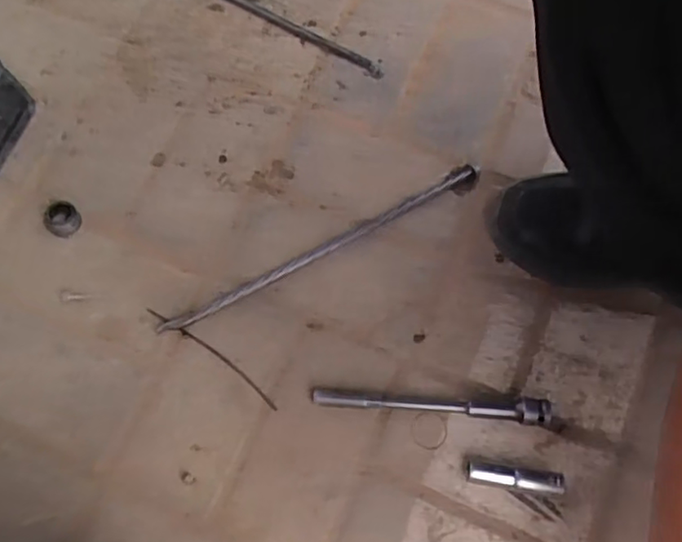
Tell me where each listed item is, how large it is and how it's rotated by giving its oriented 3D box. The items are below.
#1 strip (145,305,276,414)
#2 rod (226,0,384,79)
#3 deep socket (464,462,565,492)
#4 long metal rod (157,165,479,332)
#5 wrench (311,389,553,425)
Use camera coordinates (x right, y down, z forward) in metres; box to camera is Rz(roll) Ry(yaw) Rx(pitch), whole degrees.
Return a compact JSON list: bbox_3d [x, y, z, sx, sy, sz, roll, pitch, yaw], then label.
[{"bbox_3d":[-0.115,0.075,0.558,0.148,0.004,0.009,36,74,10],"label":"strip"},{"bbox_3d":[-0.070,-0.268,0.669,0.255,0.005,0.014,29,73,8],"label":"rod"},{"bbox_3d":[0.145,0.174,0.528,0.080,0.019,0.016,8,71,1],"label":"deep socket"},{"bbox_3d":[-0.015,-0.022,0.587,0.331,0.012,0.016,-28,74,-11],"label":"long metal rod"},{"bbox_3d":[0.080,0.115,0.546,0.206,0.018,0.020,5,71,0],"label":"wrench"}]

